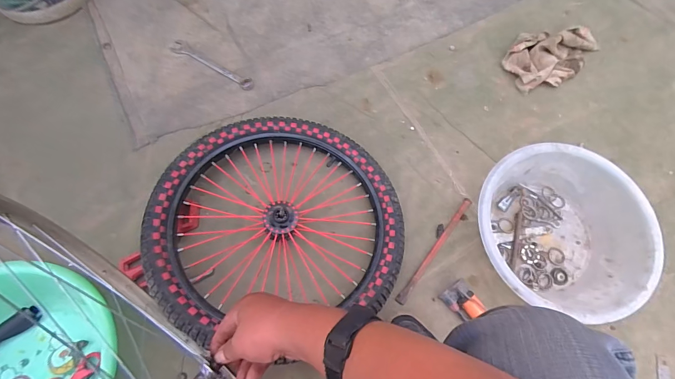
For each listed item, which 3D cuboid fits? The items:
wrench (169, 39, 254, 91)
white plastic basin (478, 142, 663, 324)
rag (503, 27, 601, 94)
[{"bbox_3d":[-0.314,-0.311,0.852,0.226,0.009,0.040,30,67,3],"label":"wrench"},{"bbox_3d":[0.446,0.088,0.700,0.333,0.122,0.318,0,71,-1],"label":"white plastic basin"},{"bbox_3d":[0.569,-0.367,0.893,0.267,0.059,0.171,-25,73,-9],"label":"rag"}]

